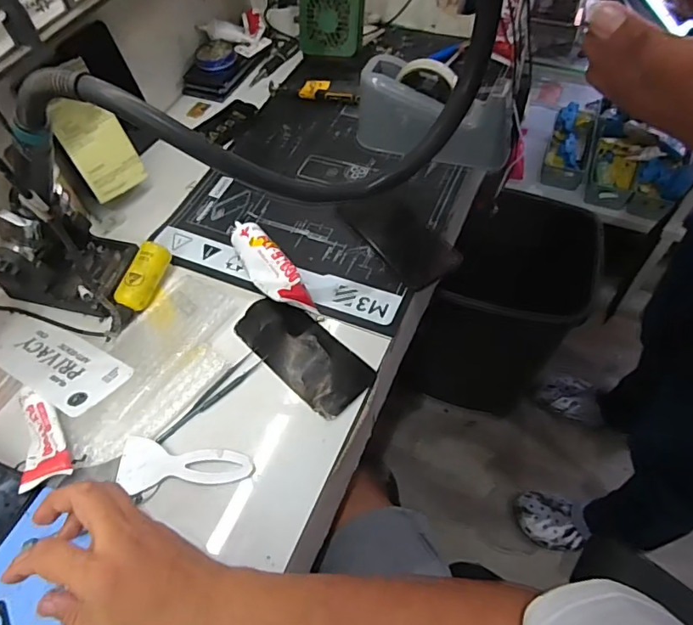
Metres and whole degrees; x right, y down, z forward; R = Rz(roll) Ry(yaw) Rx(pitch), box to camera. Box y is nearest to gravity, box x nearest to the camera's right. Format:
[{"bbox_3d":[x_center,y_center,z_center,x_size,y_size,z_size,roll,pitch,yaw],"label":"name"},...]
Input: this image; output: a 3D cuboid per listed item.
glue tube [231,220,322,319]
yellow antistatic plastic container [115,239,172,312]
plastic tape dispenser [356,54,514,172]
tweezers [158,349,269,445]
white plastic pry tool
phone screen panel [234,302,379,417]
[{"bbox_3d":[-0.088,-0.050,0.583,0.045,0.034,0.159,-30,60,-15],"label":"glue tube"},{"bbox_3d":[-0.236,-0.041,0.583,0.035,0.032,0.082,10,58,10],"label":"yellow antistatic plastic container"},{"bbox_3d":[0.115,-0.257,0.671,0.207,0.098,0.075,20,61,15],"label":"plastic tape dispenser"},{"bbox_3d":[-0.133,0.085,0.513,0.021,0.006,0.129,33,65,22],"label":"tweezers"},{"bbox_3d":[-0.153,0.149,0.474,0.123,0.011,0.049,6,58,7],"label":"white plastic pry tool"},{"bbox_3d":[-0.048,0.040,0.541,0.073,0.006,0.157,-40,64,-20],"label":"phone screen panel"}]

